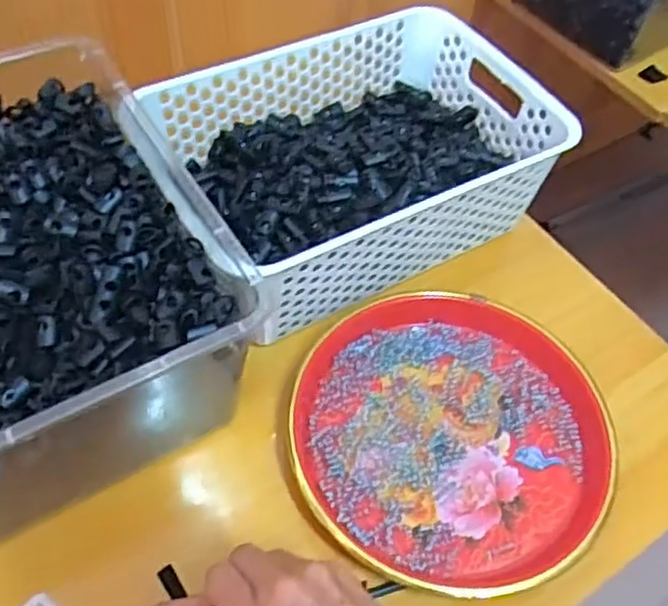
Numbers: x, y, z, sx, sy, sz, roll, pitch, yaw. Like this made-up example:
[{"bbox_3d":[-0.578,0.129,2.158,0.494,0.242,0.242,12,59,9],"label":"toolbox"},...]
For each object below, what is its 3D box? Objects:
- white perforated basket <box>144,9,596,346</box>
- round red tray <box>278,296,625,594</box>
[{"bbox_3d":[0.019,-0.122,0.563,0.283,0.090,0.204,-24,61,-20],"label":"white perforated basket"},{"bbox_3d":[0.080,0.085,0.476,0.210,0.025,0.215,2,55,-3],"label":"round red tray"}]

